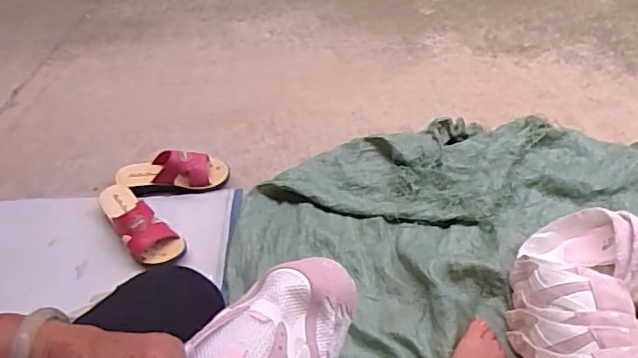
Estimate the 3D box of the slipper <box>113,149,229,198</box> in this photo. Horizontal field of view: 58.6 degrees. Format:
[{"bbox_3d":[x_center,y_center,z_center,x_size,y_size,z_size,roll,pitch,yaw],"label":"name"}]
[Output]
[{"bbox_3d":[-0.301,-0.012,1.161,0.224,0.078,0.083,-9,49,-3],"label":"slipper"}]

